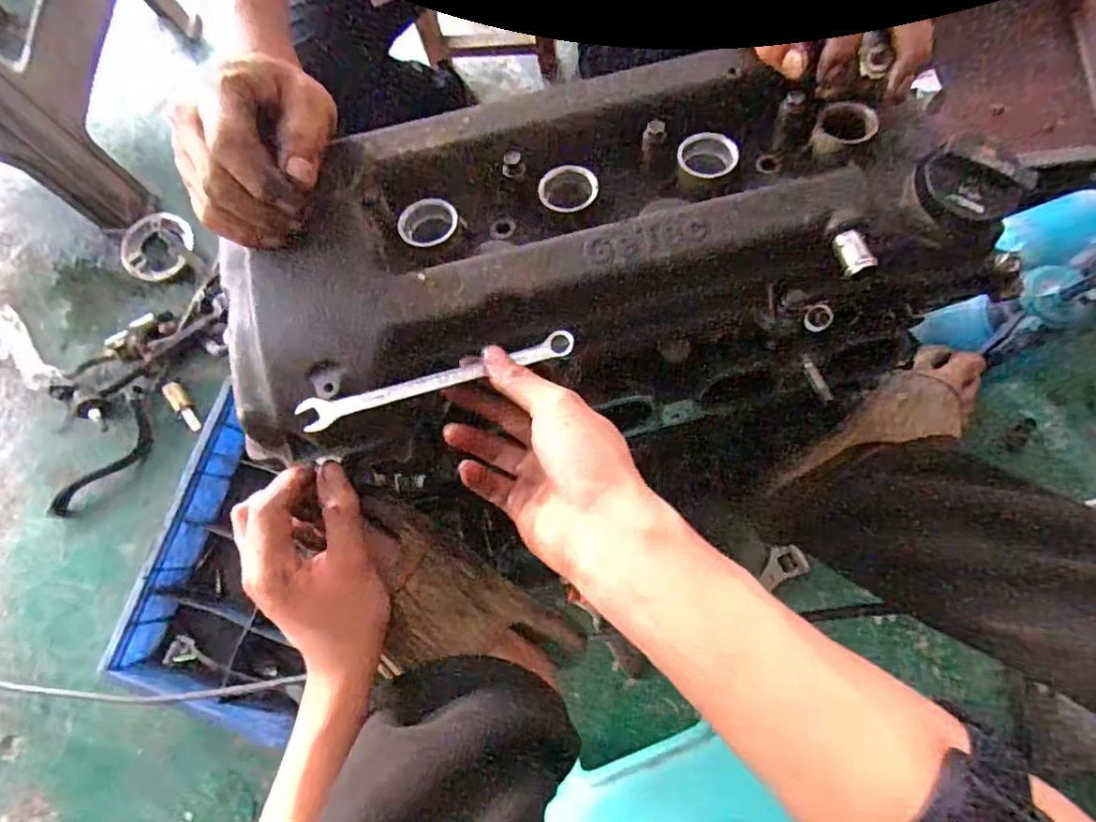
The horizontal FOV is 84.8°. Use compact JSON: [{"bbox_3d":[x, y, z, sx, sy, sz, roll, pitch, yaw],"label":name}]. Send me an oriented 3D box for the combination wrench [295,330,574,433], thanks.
[{"bbox_3d":[-0.060,-0.018,0.340,0.155,0.007,0.016,-17,77,-8],"label":"combination wrench"}]

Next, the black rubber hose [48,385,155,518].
[{"bbox_3d":[-0.692,0.076,0.950,0.070,0.032,0.228,32,82,8],"label":"black rubber hose"}]

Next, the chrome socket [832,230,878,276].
[{"bbox_3d":[0.171,-0.089,0.336,0.014,0.011,0.025,-21,79,-1],"label":"chrome socket"}]

